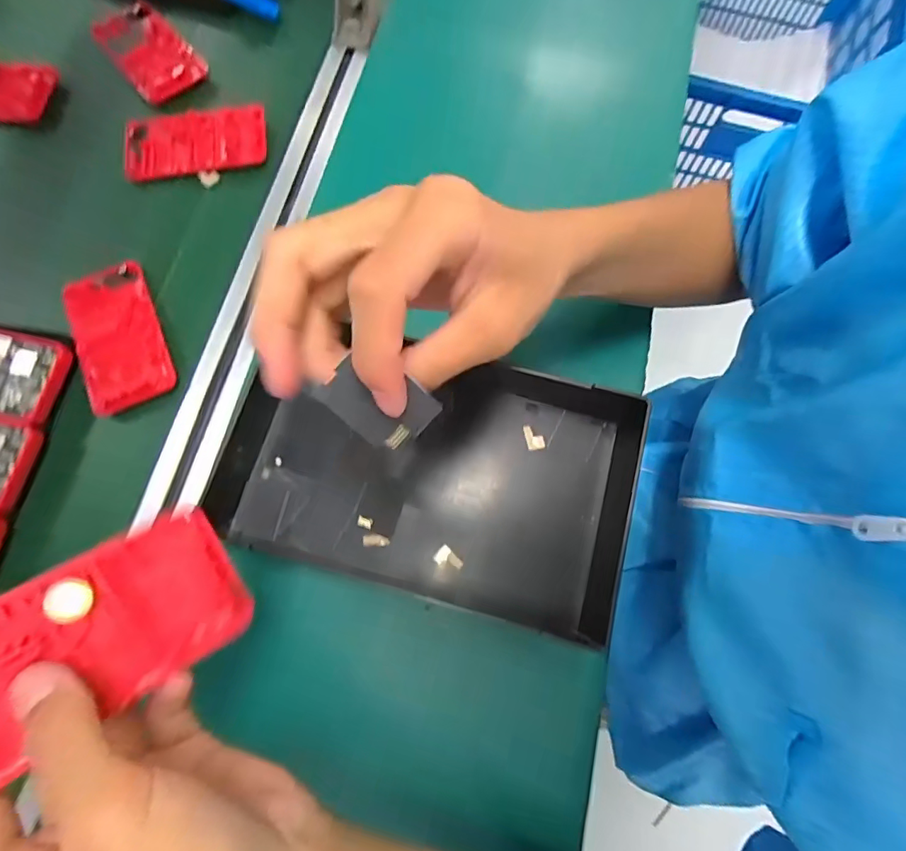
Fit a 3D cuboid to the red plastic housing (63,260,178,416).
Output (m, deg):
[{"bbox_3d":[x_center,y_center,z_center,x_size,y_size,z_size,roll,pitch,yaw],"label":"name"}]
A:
[{"bbox_3d":[-0.258,-0.069,0.378,0.061,0.014,0.121,-24,76,-7],"label":"red plastic housing"}]

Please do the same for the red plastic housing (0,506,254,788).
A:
[{"bbox_3d":[-0.147,0.087,0.190,0.122,0.008,0.062,-29,104,-33],"label":"red plastic housing"}]

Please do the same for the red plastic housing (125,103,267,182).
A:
[{"bbox_3d":[-0.226,-0.247,0.429,0.120,0.010,0.064,-11,75,-4],"label":"red plastic housing"}]

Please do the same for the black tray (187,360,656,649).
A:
[{"bbox_3d":[-0.012,0.029,0.352,0.282,0.025,0.174,14,75,3],"label":"black tray"}]

